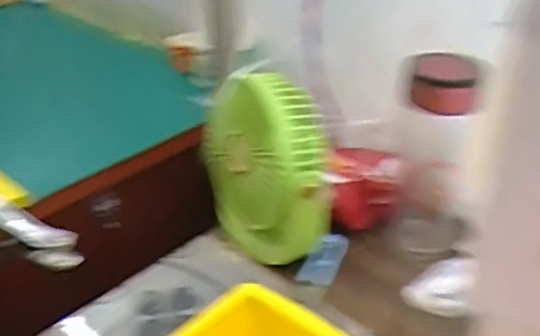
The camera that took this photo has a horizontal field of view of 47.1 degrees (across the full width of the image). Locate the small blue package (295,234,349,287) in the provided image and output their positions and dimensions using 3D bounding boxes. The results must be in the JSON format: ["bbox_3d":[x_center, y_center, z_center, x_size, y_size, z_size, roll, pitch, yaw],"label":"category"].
[{"bbox_3d":[0.056,0.094,0.618,0.033,0.017,0.072,17,37,25],"label":"small blue package"}]

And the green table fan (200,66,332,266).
[{"bbox_3d":[0.000,0.000,0.606,0.081,0.175,0.139,-14,36,-21],"label":"green table fan"}]

